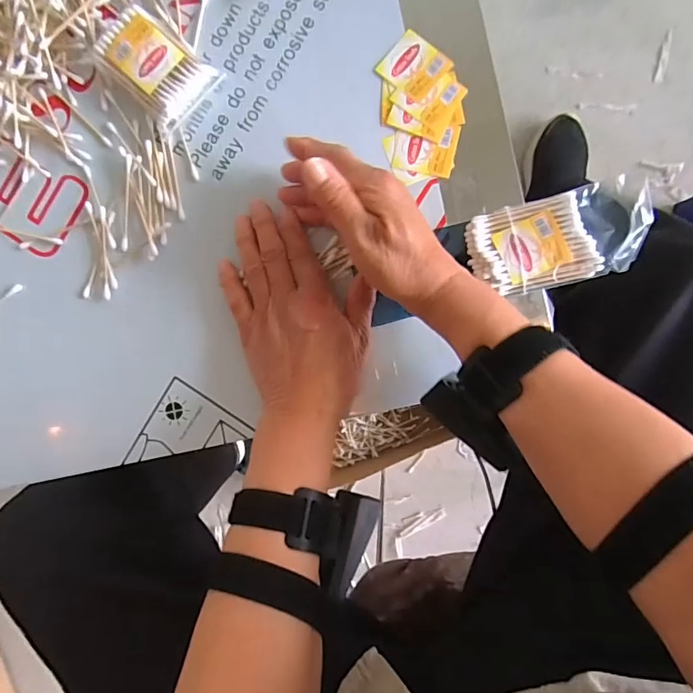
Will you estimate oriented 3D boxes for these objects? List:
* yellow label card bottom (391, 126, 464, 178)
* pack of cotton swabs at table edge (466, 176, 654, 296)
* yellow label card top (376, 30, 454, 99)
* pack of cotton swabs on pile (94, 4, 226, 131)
[{"bbox_3d":[0.059,-0.147,0.353,0.045,0.004,0.036,10,92,4],"label":"yellow label card bottom"},{"bbox_3d":[0.150,-0.076,0.336,0.120,0.015,0.062,-13,90,5],"label":"pack of cotton swabs at table edge"},{"bbox_3d":[0.050,-0.209,0.354,0.043,0.004,0.039,43,94,3],"label":"yellow label card top"},{"bbox_3d":[-0.143,-0.210,0.358,0.073,0.028,0.056,44,94,3],"label":"pack of cotton swabs on pile"}]

